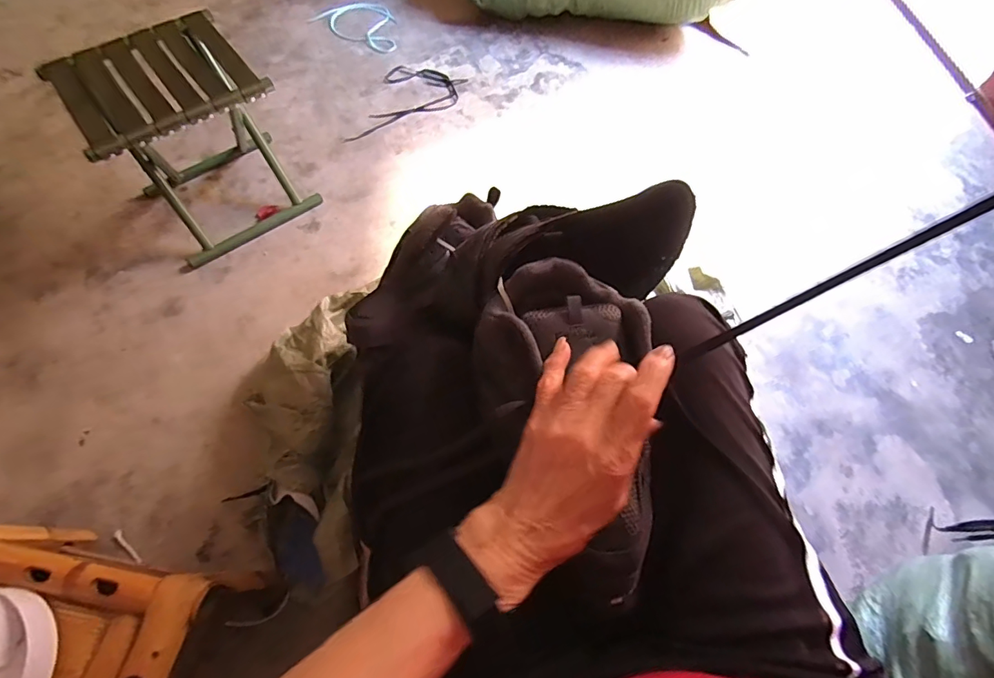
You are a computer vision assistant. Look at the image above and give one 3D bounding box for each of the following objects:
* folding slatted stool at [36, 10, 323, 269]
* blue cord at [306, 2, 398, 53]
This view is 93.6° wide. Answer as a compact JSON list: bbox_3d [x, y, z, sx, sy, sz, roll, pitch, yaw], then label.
[{"bbox_3d":[-0.589,-0.378,0.924,0.293,0.305,0.272,-38,71,-18],"label":"folding slatted stool"},{"bbox_3d":[-0.383,-0.919,1.360,0.267,0.018,0.188,33,67,14],"label":"blue cord"}]

